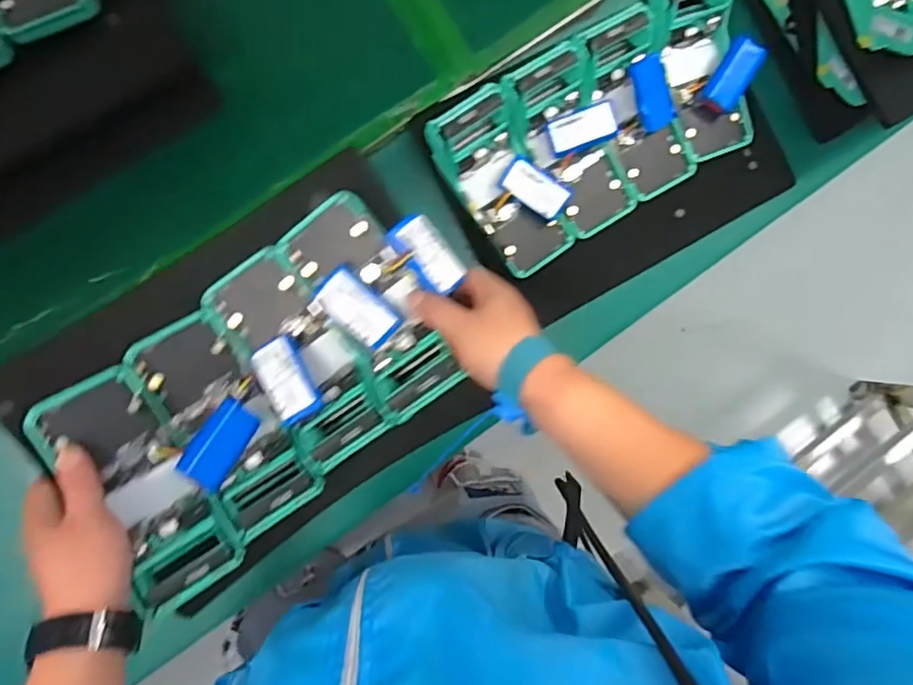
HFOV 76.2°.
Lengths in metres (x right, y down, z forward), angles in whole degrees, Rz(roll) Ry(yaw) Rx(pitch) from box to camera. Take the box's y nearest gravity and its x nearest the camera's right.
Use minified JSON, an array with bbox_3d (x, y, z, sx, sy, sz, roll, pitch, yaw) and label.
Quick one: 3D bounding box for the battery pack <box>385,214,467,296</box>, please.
[{"bbox_3d":[-0.023,-0.069,0.459,0.037,0.019,0.066,-40,97,-24],"label":"battery pack"}]

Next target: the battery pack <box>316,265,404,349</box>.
[{"bbox_3d":[-0.077,-0.027,0.458,0.065,0.013,0.037,43,87,-5],"label":"battery pack"}]

